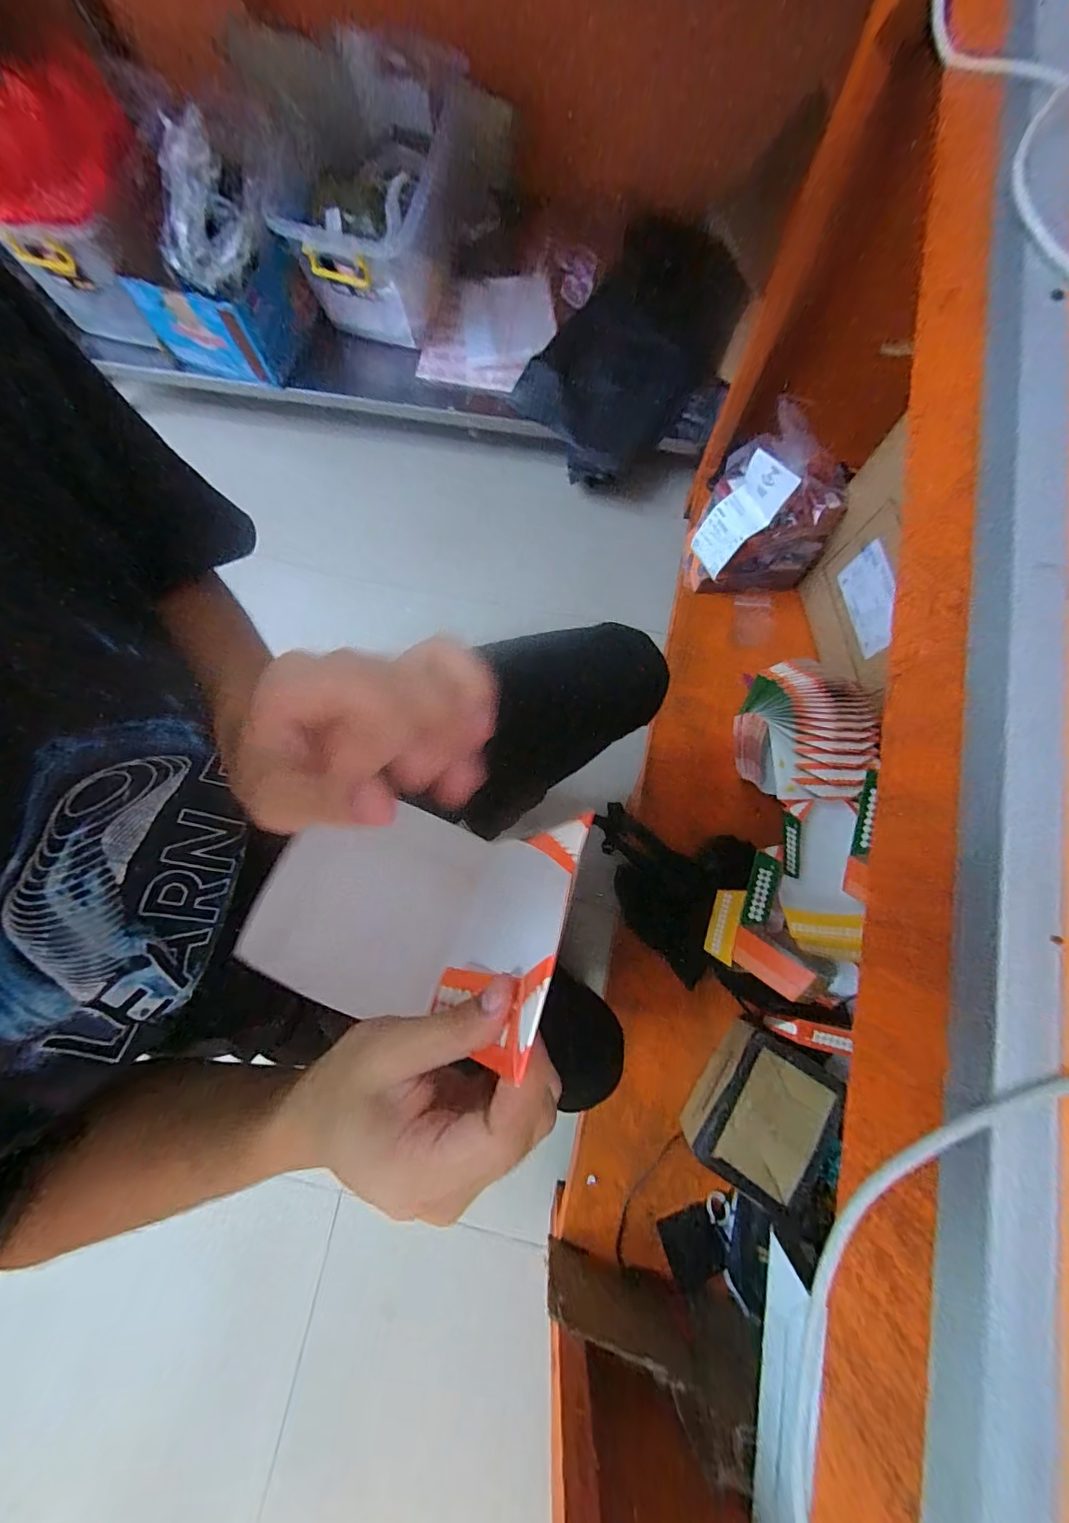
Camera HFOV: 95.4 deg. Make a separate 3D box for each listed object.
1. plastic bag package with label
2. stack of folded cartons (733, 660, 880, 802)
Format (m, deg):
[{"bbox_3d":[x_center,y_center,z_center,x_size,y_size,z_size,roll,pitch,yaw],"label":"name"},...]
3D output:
[{"bbox_3d":[0.382,-0.400,0.828,0.203,0.255,0.135,-3,79,1],"label":"plastic bag package with label"},{"bbox_3d":[0.382,-0.042,0.721,0.086,0.214,0.210,-1,79,1],"label":"stack of folded cartons"}]

